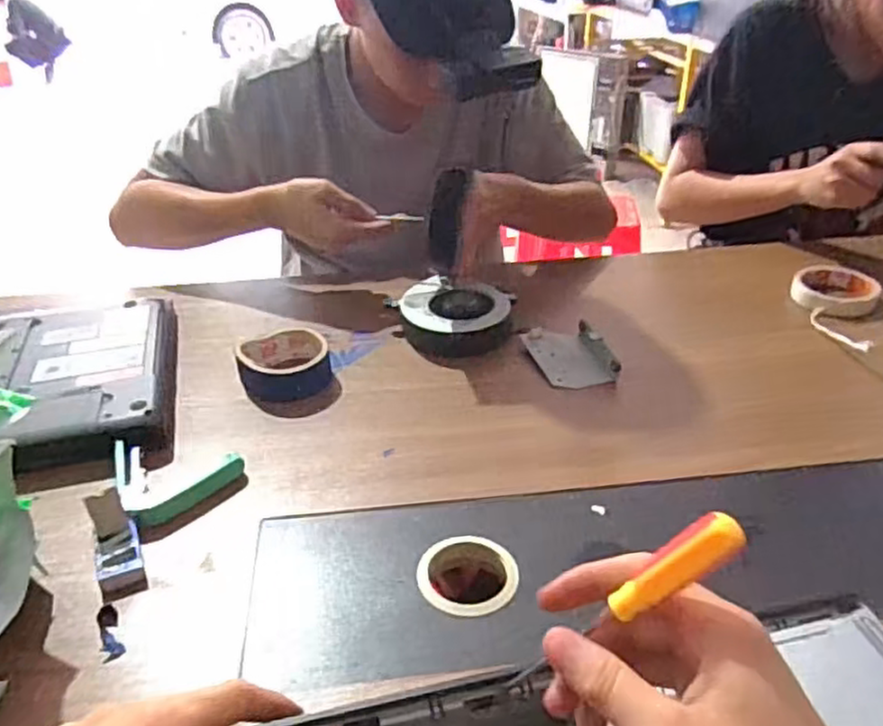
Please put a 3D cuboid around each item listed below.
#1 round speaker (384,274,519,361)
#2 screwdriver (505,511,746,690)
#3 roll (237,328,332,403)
[{"bbox_3d":[0.010,-0.049,0.755,0.119,0.036,0.119,-1,32,1],"label":"round speaker"},{"bbox_3d":[0.068,0.101,0.289,0.013,0.136,0.014,35,36,-3],"label":"screwdriver"},{"bbox_3d":[-0.149,0.002,0.682,0.083,0.038,0.072,-8,32,-10],"label":"roll"}]

